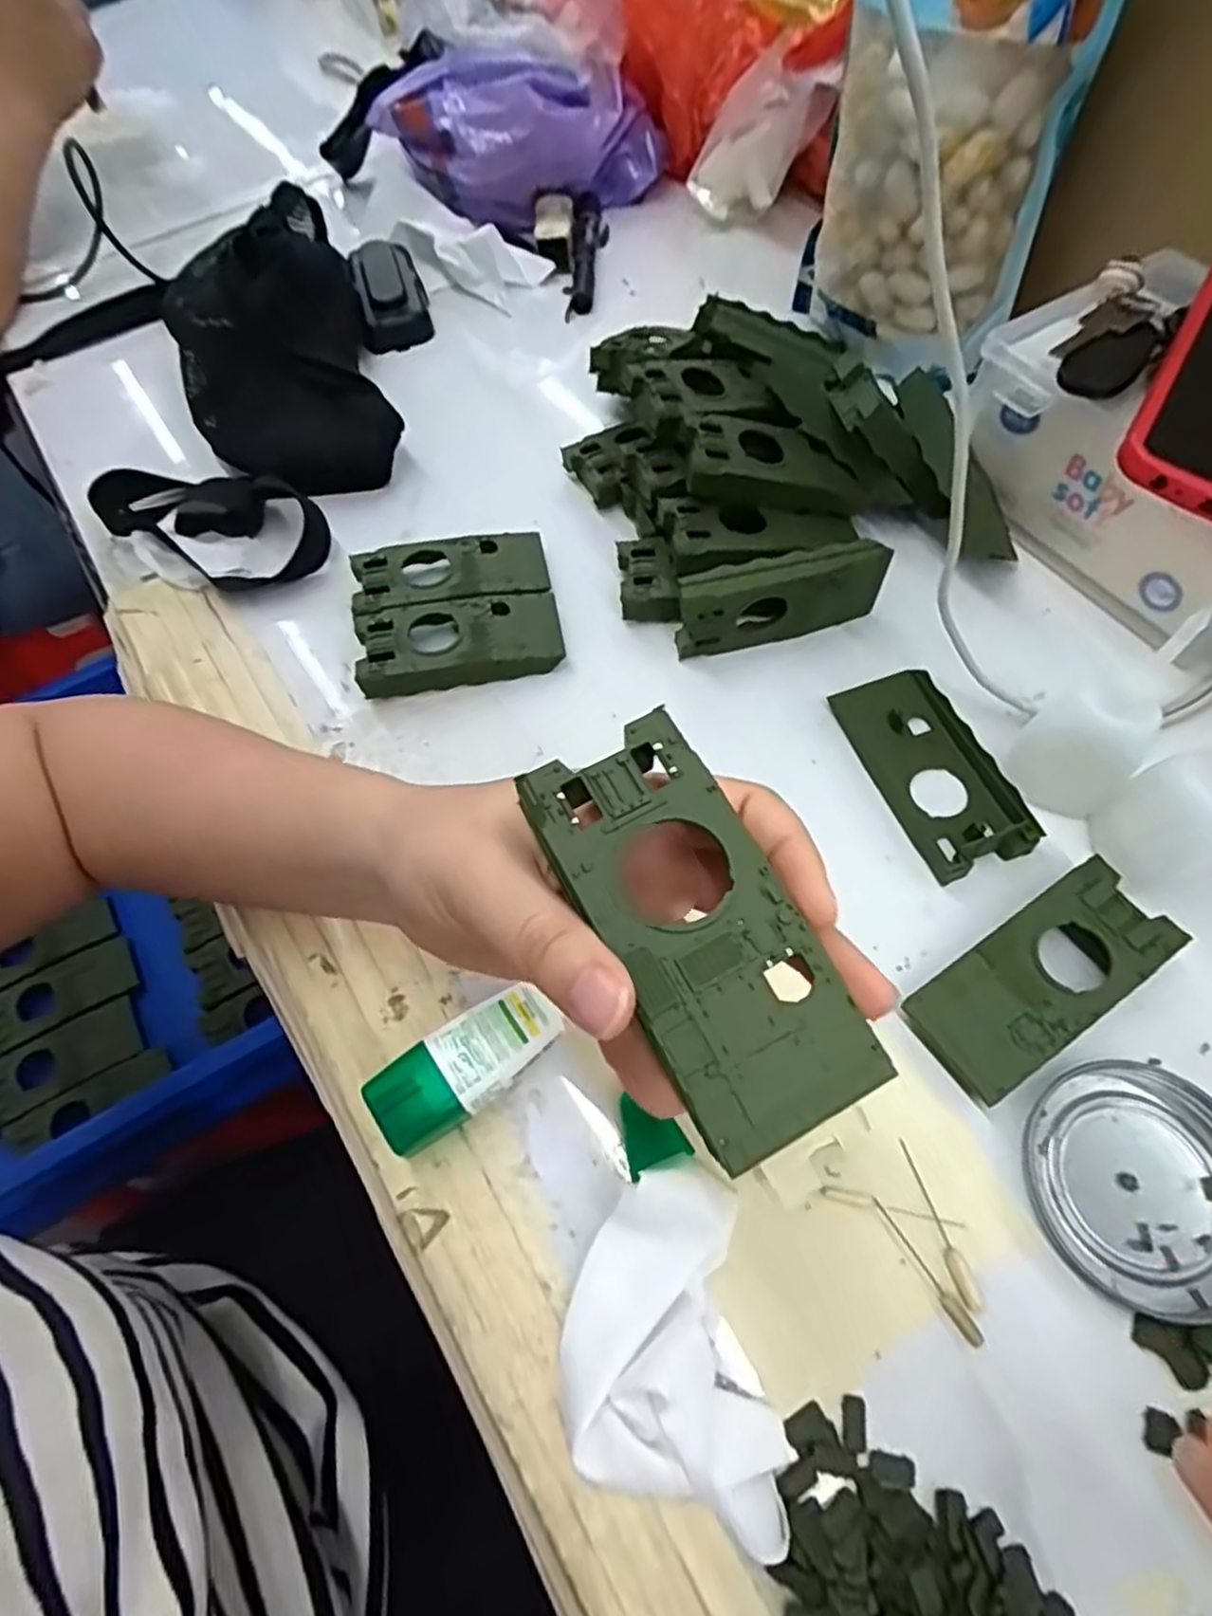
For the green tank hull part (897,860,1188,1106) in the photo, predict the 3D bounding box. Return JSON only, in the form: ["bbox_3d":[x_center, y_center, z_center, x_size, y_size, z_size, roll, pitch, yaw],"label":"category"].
[{"bbox_3d":[0.171,0.066,0.295,0.102,0.020,0.046,-31,64,-13],"label":"green tank hull part"}]

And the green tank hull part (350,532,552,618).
[{"bbox_3d":[-0.085,-0.127,0.415,0.103,0.022,0.047,-13,61,-3],"label":"green tank hull part"}]

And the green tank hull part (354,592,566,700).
[{"bbox_3d":[-0.076,-0.087,0.396,0.103,0.021,0.046,-11,61,-2],"label":"green tank hull part"}]

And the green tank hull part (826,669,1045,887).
[{"bbox_3d":[0.148,-0.020,0.346,0.044,0.019,0.104,-18,62,-7],"label":"green tank hull part"}]

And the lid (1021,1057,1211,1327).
[{"bbox_3d":[0.192,0.132,0.267,0.079,0.006,0.078,-1,61,3],"label":"lid"}]

